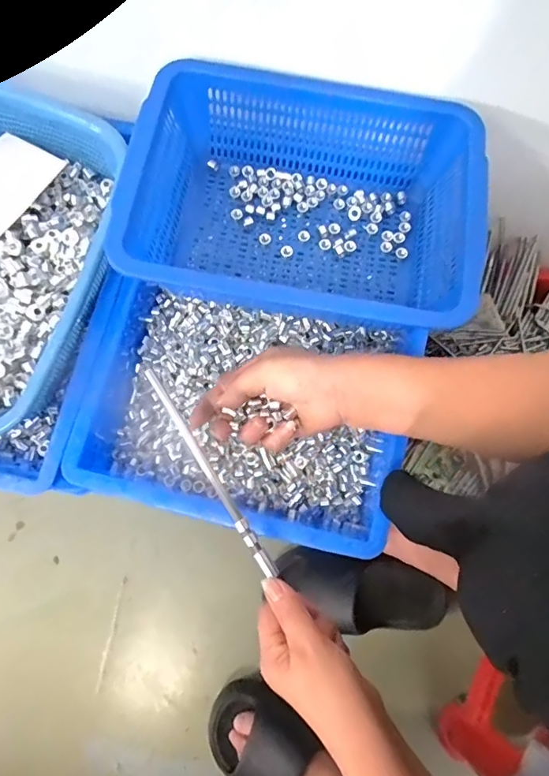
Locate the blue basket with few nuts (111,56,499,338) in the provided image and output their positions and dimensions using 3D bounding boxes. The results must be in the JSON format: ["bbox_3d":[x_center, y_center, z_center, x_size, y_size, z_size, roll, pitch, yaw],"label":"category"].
[{"bbox_3d":[0.027,-0.176,0.454,0.316,0.117,0.227,8,76,3],"label":"blue basket with few nuts"}]

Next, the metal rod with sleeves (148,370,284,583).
[{"bbox_3d":[-0.051,0.069,0.378,0.011,0.006,0.192,-31,91,-7],"label":"metal rod with sleeves"}]

